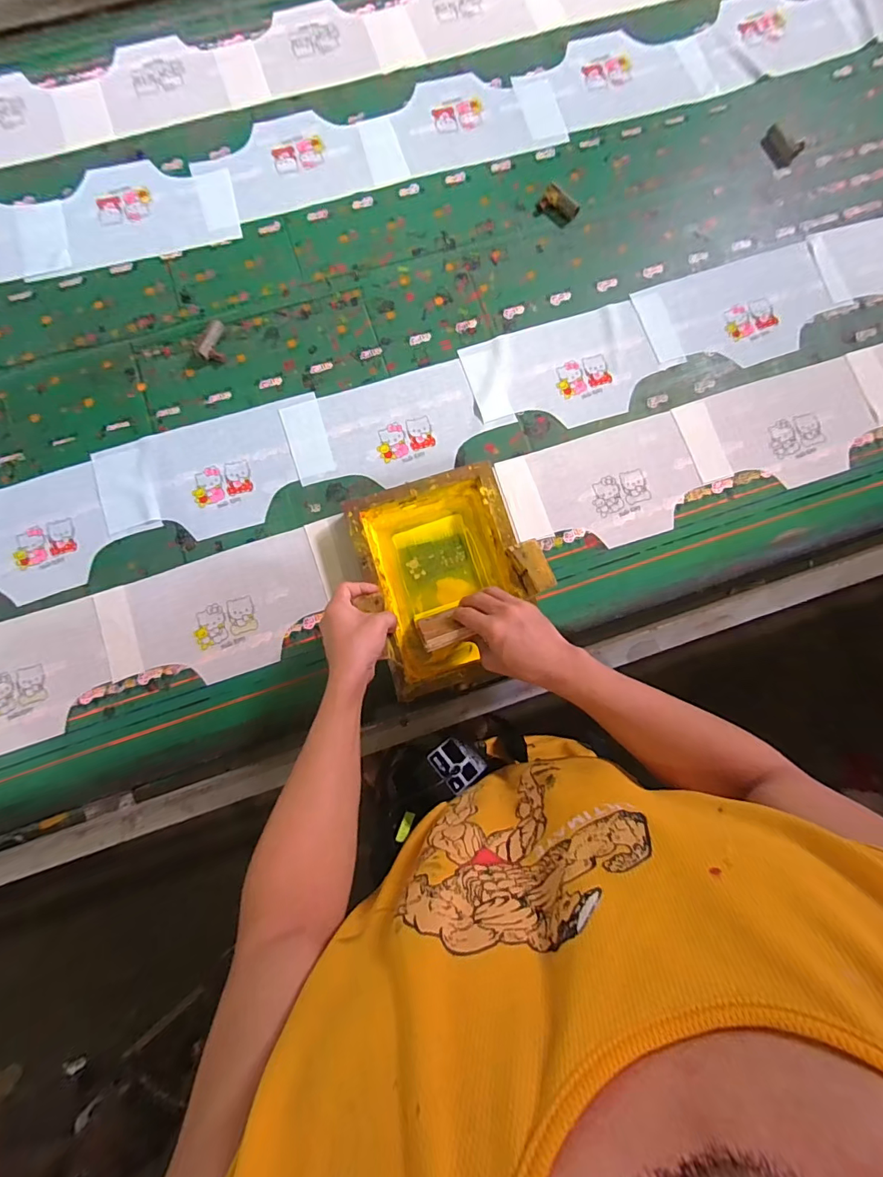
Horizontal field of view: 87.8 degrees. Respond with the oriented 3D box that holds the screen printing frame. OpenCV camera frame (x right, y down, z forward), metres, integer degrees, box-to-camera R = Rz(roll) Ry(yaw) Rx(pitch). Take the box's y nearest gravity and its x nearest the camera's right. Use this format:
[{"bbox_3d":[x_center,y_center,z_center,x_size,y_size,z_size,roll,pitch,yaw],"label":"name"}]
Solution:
[{"bbox_3d":[0.010,-0.015,0.601,0.222,0.062,0.269,-23,81,-5],"label":"screen printing frame"}]

